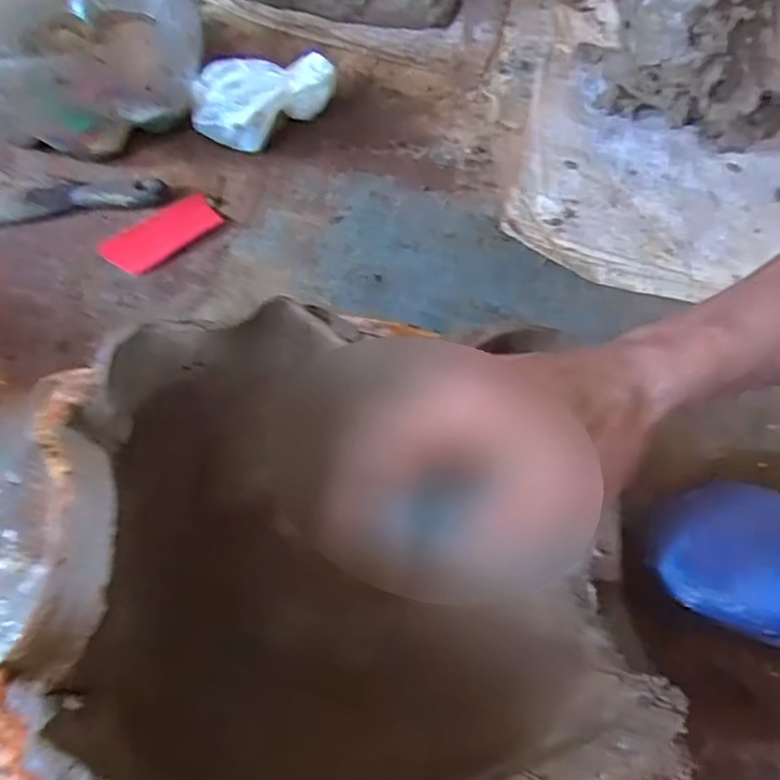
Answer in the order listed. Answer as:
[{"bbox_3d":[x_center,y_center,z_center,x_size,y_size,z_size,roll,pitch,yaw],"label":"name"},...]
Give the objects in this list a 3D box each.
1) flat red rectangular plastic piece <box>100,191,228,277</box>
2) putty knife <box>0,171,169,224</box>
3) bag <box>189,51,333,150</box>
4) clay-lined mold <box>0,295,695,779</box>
[{"bbox_3d":[-0.215,-0.147,0.624,0.108,0.008,0.052,-36,69,-20],"label":"flat red rectangular plastic piece"},{"bbox_3d":[-0.310,-0.184,0.631,0.188,0.023,0.062,3,62,-1],"label":"putty knife"},{"bbox_3d":[-0.137,-0.289,0.671,0.140,0.071,0.096,18,62,6],"label":"bag"},{"bbox_3d":[-0.028,0.115,0.361,0.328,0.125,0.258,4,62,-1],"label":"clay-lined mold"}]

